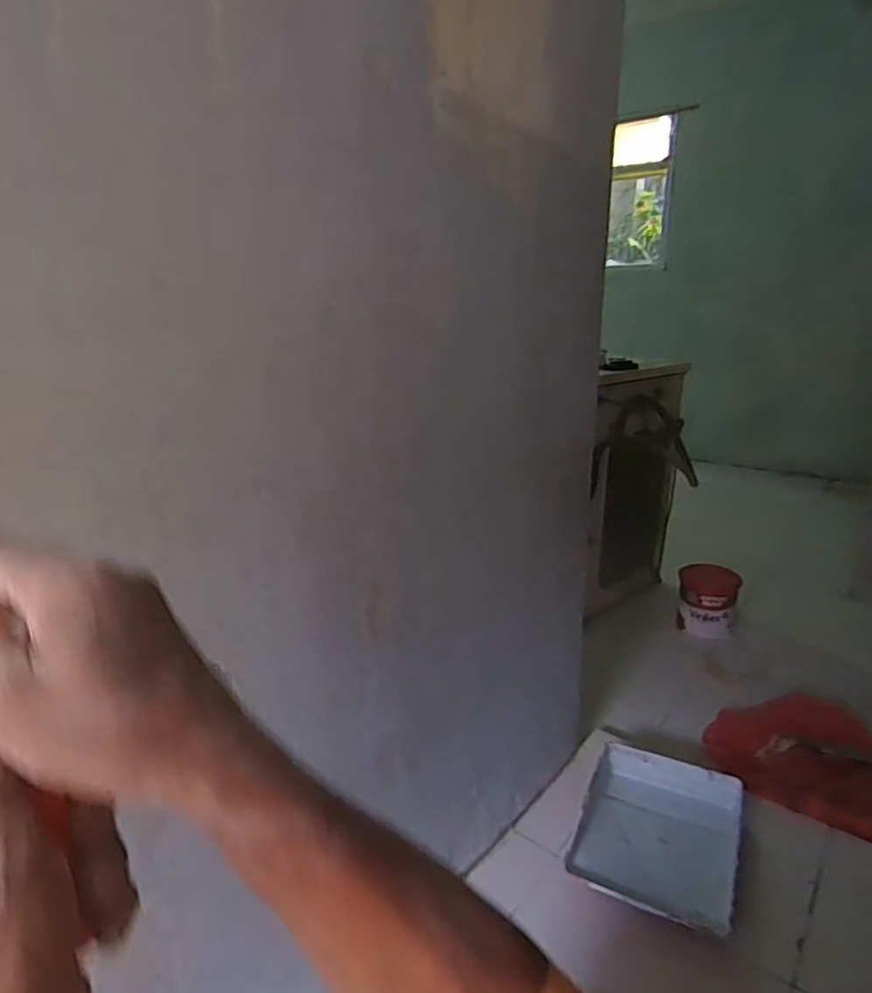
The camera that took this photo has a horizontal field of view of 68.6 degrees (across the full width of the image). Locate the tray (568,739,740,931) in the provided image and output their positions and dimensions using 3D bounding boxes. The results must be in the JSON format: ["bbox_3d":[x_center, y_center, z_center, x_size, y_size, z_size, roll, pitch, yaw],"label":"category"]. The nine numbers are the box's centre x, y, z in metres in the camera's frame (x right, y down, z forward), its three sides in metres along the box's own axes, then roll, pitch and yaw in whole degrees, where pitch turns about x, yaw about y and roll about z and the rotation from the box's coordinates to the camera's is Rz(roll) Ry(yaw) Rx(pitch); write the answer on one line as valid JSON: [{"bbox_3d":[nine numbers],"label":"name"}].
[{"bbox_3d":[0.426,0.637,1.215,0.281,0.065,0.361,8,18,26],"label":"tray"}]

